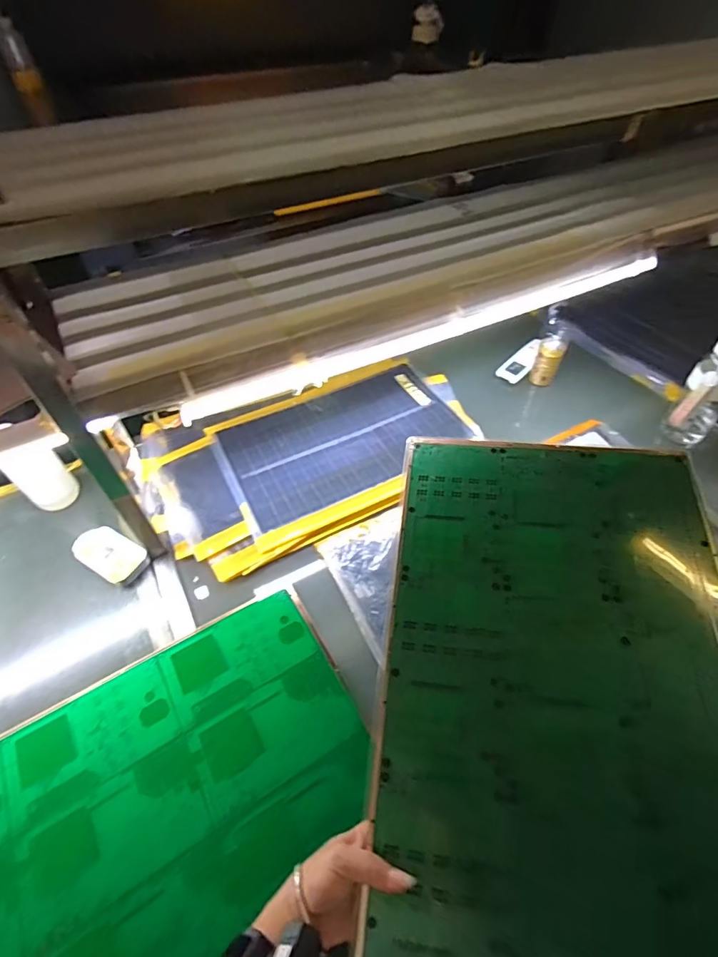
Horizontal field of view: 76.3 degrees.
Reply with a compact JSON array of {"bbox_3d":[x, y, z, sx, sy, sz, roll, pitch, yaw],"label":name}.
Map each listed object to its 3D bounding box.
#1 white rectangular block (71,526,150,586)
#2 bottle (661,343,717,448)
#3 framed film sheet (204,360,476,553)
[{"bbox_3d":[-0.400,0.124,0.739,0.116,0.032,0.068,24,56,16],"label":"white rectangular block"},{"bbox_3d":[0.642,-0.153,0.843,0.077,0.266,0.084,-36,60,-25],"label":"bottle"},{"bbox_3d":[-0.025,-0.074,0.895,0.464,0.013,0.306,-23,57,-17],"label":"framed film sheet"}]

